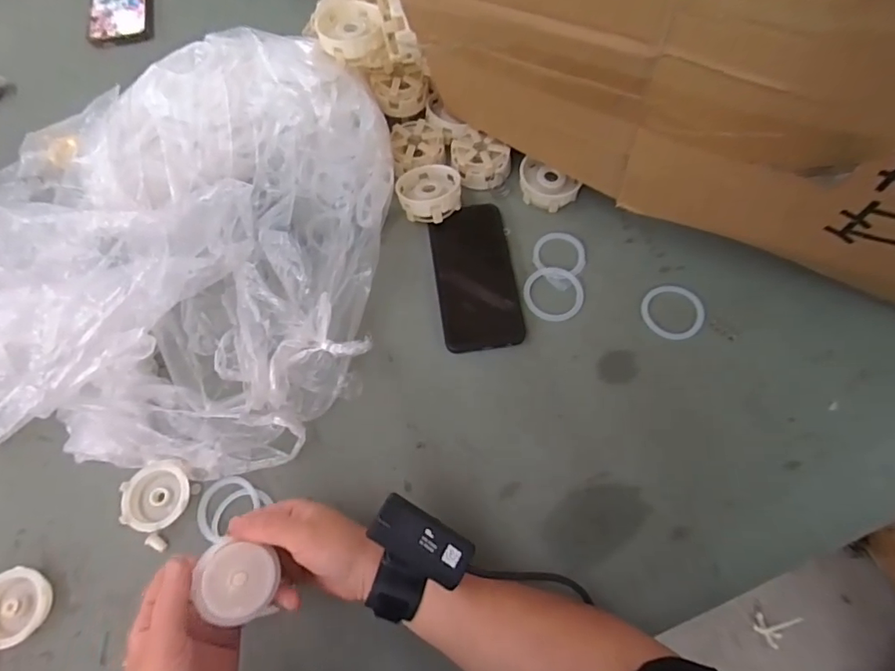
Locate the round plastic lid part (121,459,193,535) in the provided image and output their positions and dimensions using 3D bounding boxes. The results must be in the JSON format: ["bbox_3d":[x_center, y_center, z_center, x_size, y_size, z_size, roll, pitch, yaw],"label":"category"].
[{"bbox_3d":[-0.247,0.137,0.425,0.051,0.018,0.054,0,68,1],"label":"round plastic lid part"}]

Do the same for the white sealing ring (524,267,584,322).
[{"bbox_3d":[0.107,-0.042,0.500,0.058,0.004,0.059,0,68,1],"label":"white sealing ring"}]

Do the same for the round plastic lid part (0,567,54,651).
[{"bbox_3d":[-0.341,0.214,0.392,0.052,0.019,0.053,0,68,1],"label":"round plastic lid part"}]

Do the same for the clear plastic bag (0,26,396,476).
[{"bbox_3d":[-0.264,-0.096,0.455,0.393,0.131,0.424,4,68,3],"label":"clear plastic bag"}]

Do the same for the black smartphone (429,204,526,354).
[{"bbox_3d":[0.027,-0.063,0.504,0.078,0.008,0.160,-7,68,-2],"label":"black smartphone"}]

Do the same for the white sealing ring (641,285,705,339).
[{"bbox_3d":[0.221,-0.023,0.488,0.062,0.005,0.059,-1,58,2],"label":"white sealing ring"}]

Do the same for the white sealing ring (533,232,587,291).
[{"bbox_3d":[0.115,-0.081,0.516,0.057,0.006,0.057,0,68,1],"label":"white sealing ring"}]

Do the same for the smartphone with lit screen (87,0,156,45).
[{"bbox_3d":[-0.453,-0.468,0.696,0.084,0.019,0.152,-9,68,-2],"label":"smartphone with lit screen"}]

